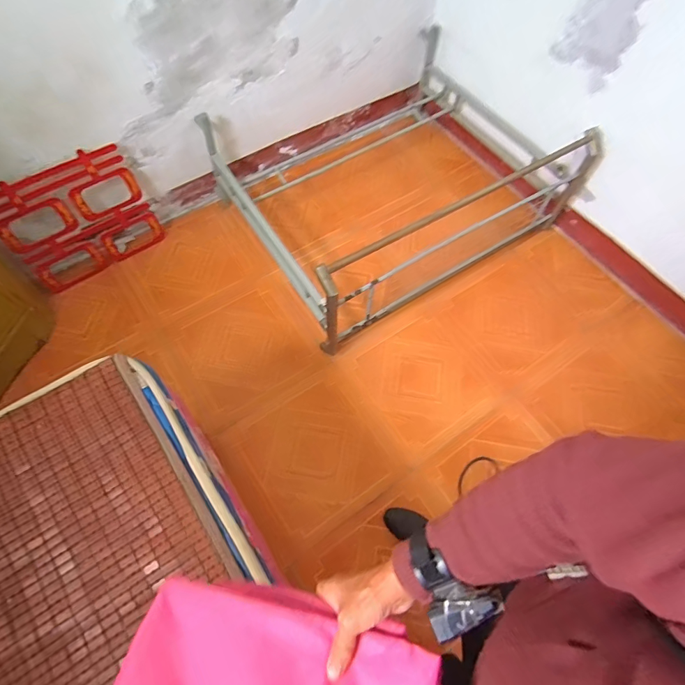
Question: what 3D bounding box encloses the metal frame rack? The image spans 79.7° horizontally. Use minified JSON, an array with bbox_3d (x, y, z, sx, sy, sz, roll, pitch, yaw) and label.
[{"bbox_3d":[0.205,-0.708,1.701,1.235,0.482,0.990,-30,69,-16],"label":"metal frame rack"}]

